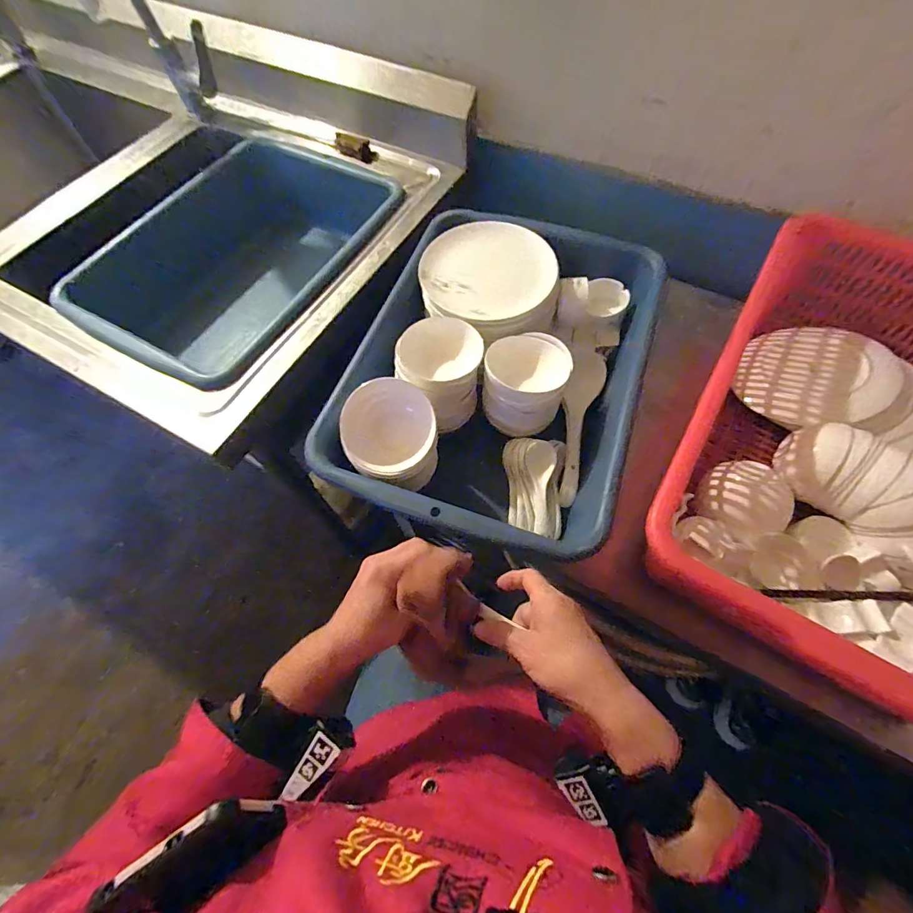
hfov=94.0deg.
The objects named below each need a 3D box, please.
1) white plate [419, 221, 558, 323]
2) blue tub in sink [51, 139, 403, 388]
[{"bbox_3d":[0.045,-0.283,0.644,0.191,0.024,0.196,-1,65,2],"label":"white plate"},{"bbox_3d":[-0.362,-0.358,0.796,0.410,0.182,0.569,25,69,13],"label":"blue tub in sink"}]

